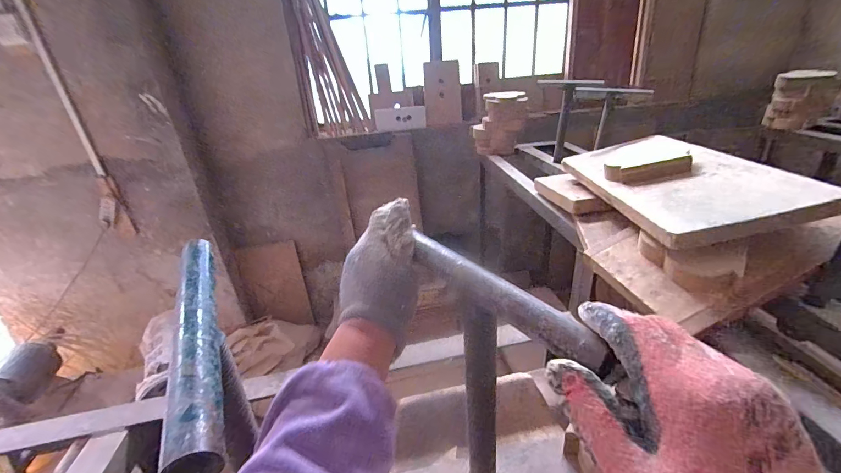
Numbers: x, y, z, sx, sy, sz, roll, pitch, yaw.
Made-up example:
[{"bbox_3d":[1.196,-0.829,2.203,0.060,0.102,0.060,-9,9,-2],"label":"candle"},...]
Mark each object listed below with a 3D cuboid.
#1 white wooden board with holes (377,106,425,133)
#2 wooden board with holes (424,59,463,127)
[{"bbox_3d":[-0.090,-0.552,1.746,0.231,0.103,0.020,-8,0,-5],"label":"white wooden board with holes"},{"bbox_3d":[0.105,-0.671,1.734,0.163,0.286,0.016,-3,4,2],"label":"wooden board with holes"}]

